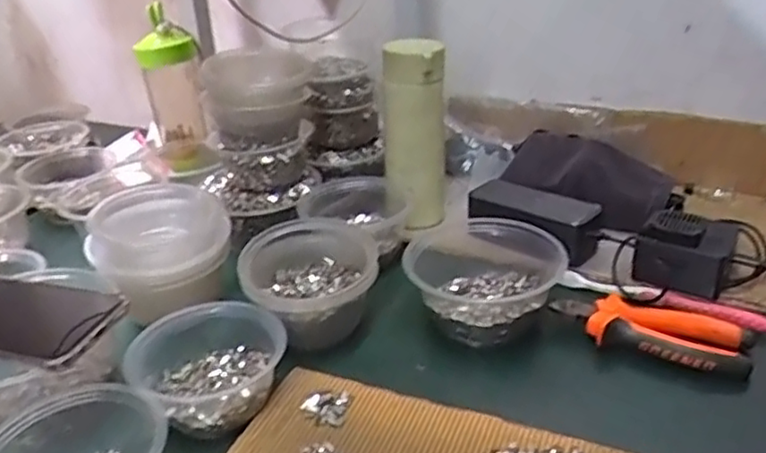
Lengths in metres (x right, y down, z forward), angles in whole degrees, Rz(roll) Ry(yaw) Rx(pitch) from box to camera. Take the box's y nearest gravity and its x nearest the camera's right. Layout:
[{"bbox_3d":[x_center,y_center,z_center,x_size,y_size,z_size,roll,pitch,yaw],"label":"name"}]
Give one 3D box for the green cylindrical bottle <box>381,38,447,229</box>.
[{"bbox_3d":[0.033,-0.095,0.710,0.066,0.194,0.051,0,28,5],"label":"green cylindrical bottle"}]

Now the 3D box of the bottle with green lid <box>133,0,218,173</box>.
[{"bbox_3d":[-0.274,-0.176,0.877,0.076,0.195,0.065,-14,30,-21],"label":"bottle with green lid"}]

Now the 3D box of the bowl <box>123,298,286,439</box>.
[{"bbox_3d":[-0.134,0.105,0.513,0.115,0.050,0.103,-15,31,-22],"label":"bowl"}]

